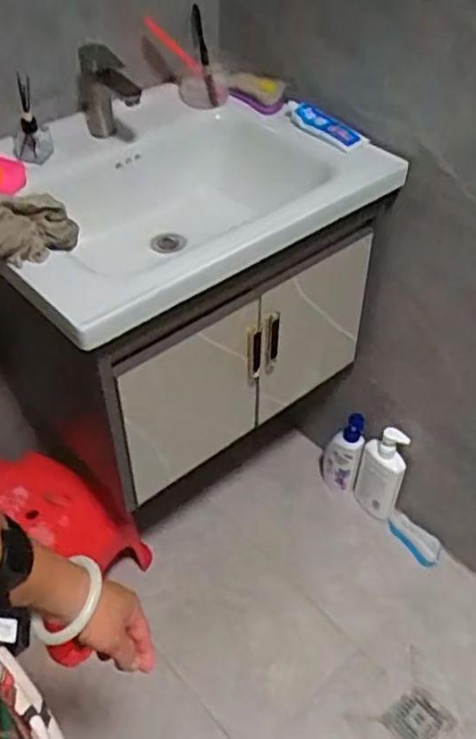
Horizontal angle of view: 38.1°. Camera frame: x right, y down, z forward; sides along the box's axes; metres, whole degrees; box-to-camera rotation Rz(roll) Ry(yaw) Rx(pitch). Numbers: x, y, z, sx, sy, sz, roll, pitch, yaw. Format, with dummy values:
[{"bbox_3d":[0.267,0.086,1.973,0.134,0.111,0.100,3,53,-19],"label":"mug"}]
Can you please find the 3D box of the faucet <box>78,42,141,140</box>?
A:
[{"bbox_3d":[-0.191,-0.410,1.054,0.054,0.142,0.131,-23,47,-24],"label":"faucet"}]

